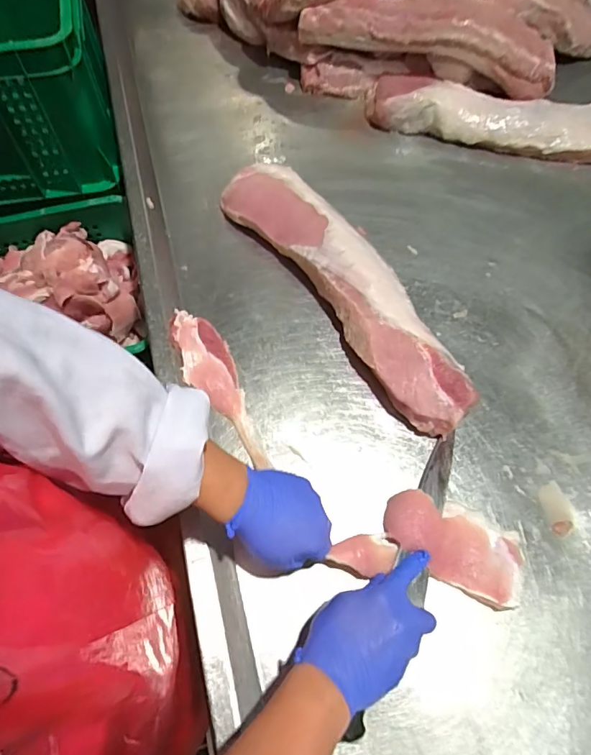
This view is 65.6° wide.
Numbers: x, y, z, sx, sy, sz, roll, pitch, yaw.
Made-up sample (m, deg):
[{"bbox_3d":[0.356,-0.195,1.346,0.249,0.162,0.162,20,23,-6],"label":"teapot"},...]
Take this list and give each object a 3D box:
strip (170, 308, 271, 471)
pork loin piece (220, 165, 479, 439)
[{"bbox_3d":[-0.099,0.010,0.595,0.066,0.024,0.232,-25,72,-16],"label":"strip"},{"bbox_3d":[0.067,-0.144,0.662,0.128,0.065,0.514,-30,67,-18],"label":"pork loin piece"}]

